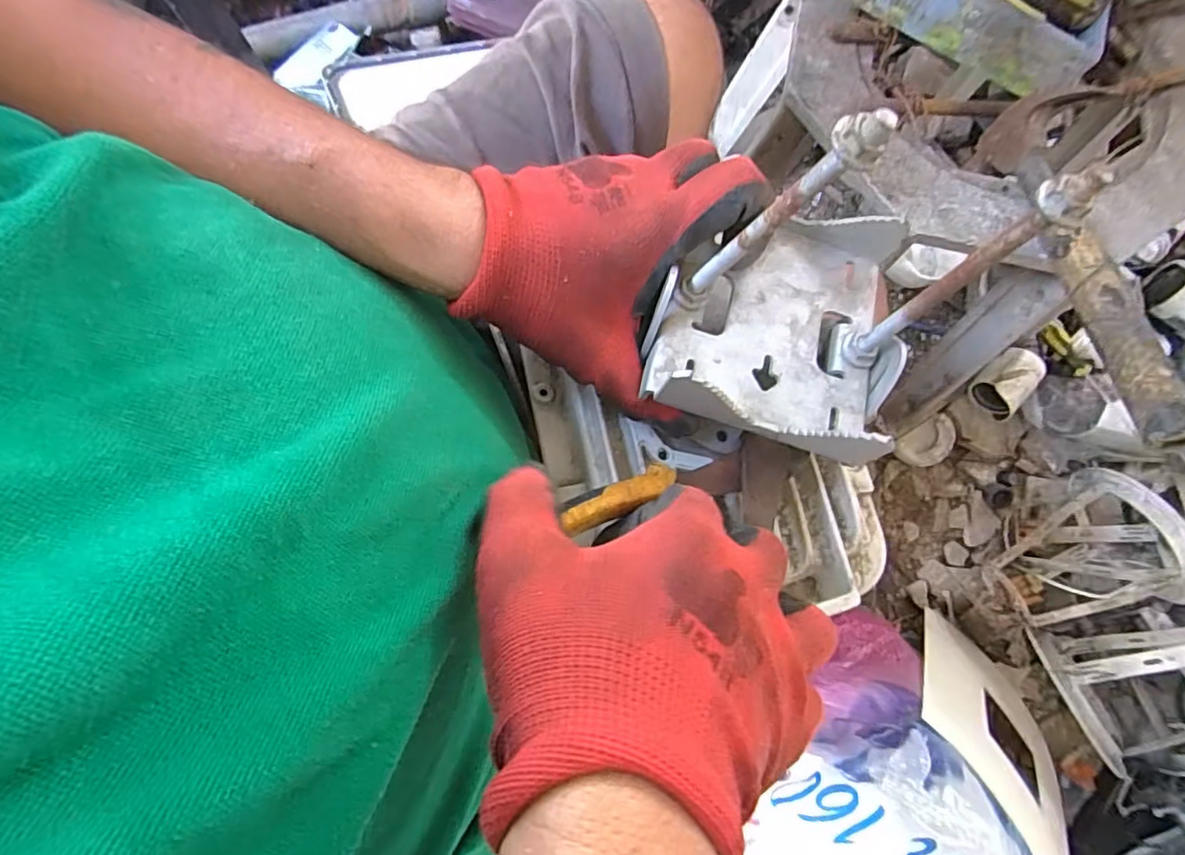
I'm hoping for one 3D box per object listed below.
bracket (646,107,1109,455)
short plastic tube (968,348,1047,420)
[{"bbox_3d":[0.090,-0.060,0.228,0.108,0.126,0.117,16,78,4],"label":"bracket"},{"bbox_3d":[0.554,-0.062,0.777,0.085,0.056,0.067,-36,80,-7],"label":"short plastic tube"}]

